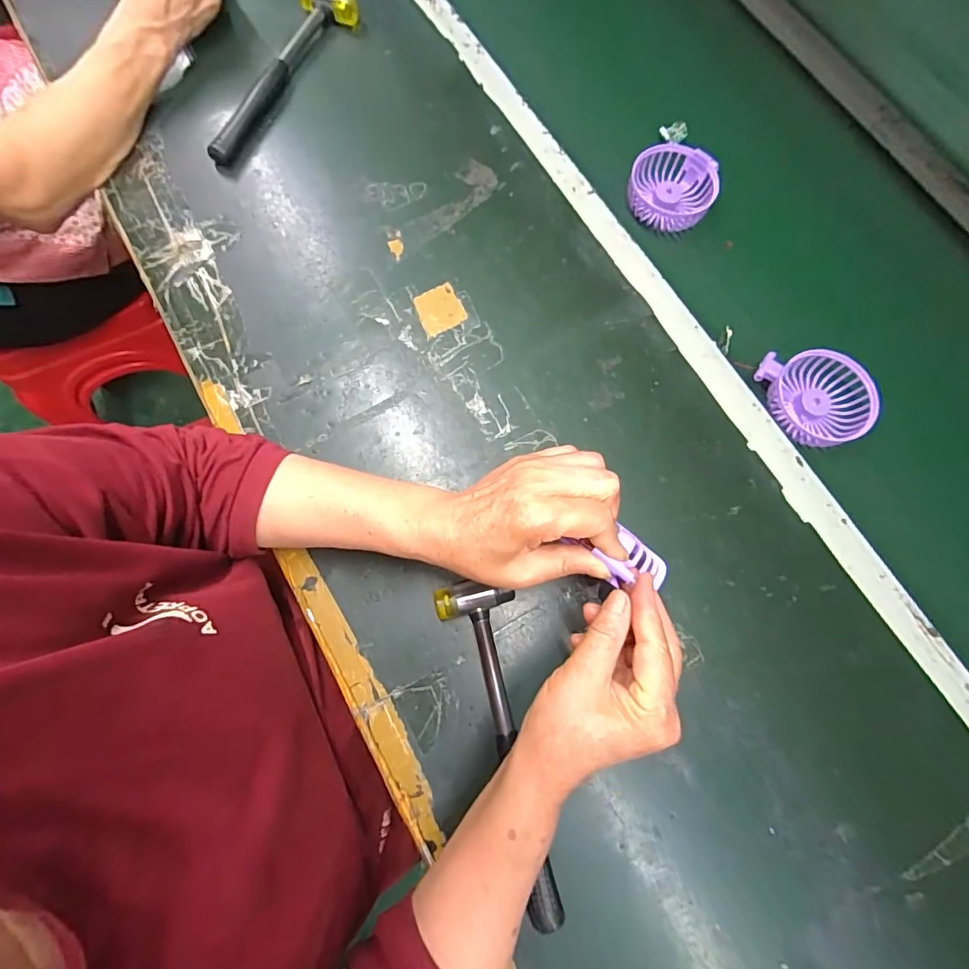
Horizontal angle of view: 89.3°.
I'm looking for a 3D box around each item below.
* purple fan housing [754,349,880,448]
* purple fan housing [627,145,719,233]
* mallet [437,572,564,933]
[{"bbox_3d":[0.313,-0.082,0.460,0.091,0.023,0.091,1,75,-2],"label":"purple fan housing"},{"bbox_3d":[0.199,-0.315,0.521,0.088,0.028,0.092,1,75,-2],"label":"purple fan housing"},{"bbox_3d":[0.014,0.192,0.365,0.058,0.025,0.239,-11,76,-5],"label":"mallet"}]

